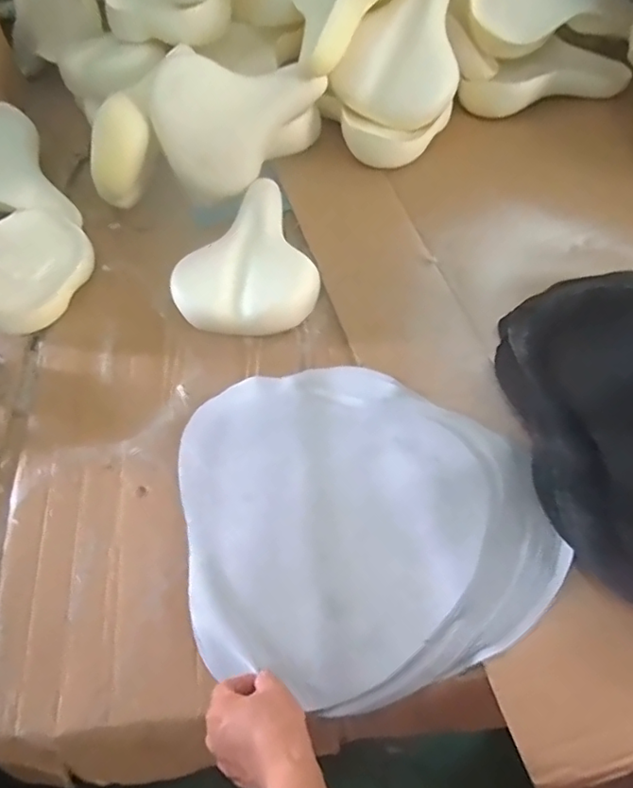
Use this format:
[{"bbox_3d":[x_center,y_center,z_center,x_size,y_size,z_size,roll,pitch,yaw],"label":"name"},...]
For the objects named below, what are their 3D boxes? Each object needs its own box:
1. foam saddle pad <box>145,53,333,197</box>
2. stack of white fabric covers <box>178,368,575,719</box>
[{"bbox_3d":[-0.115,-0.372,0.805,0.218,0.169,0.060,-1,30,-16],"label":"foam saddle pad"},{"bbox_3d":[0.041,0.119,0.600,0.357,0.030,0.350,-13,61,-3],"label":"stack of white fabric covers"}]

